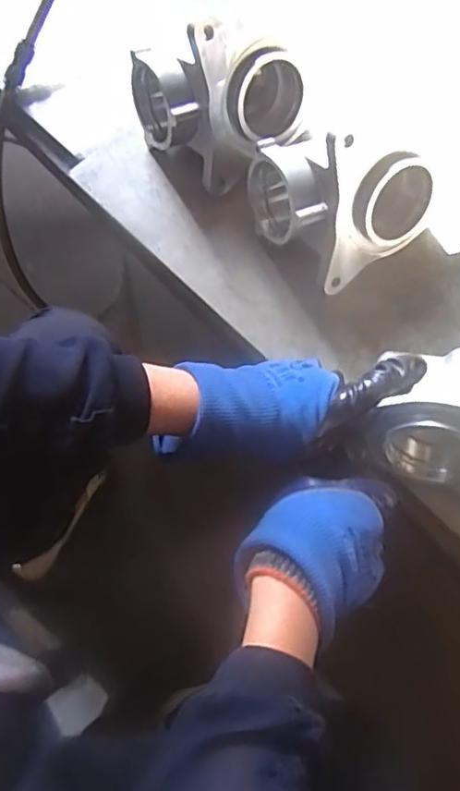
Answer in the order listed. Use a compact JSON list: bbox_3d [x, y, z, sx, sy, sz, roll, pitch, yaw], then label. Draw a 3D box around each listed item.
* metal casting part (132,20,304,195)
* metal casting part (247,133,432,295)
[{"bbox_3d":[-0.004,-0.247,0.535,0.146,0.120,0.111,-11,74,-4],"label":"metal casting part"},{"bbox_3d":[0.088,-0.150,0.508,0.154,0.110,0.095,10,74,2],"label":"metal casting part"}]

